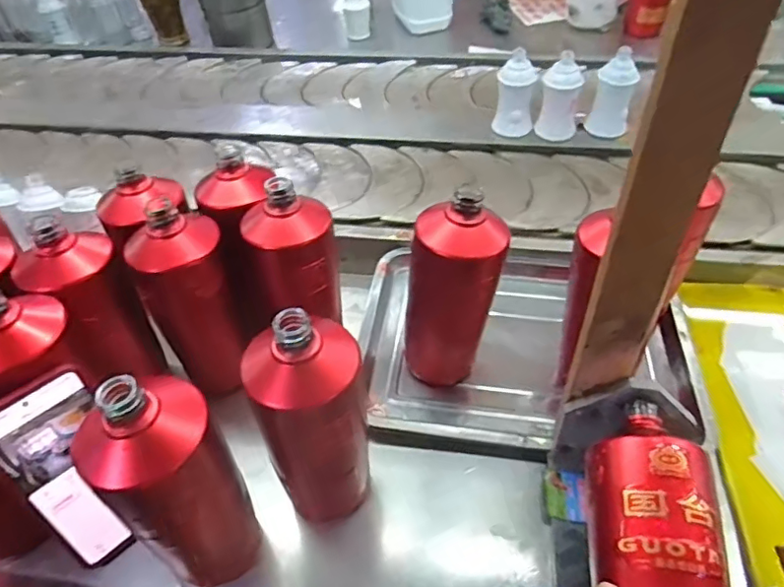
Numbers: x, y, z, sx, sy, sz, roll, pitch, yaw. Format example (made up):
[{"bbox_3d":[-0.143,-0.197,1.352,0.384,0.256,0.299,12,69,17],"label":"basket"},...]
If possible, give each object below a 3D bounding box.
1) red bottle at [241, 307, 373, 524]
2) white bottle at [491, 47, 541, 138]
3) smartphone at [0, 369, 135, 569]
[{"bbox_3d":[-0.057,0.102,0.431,0.081,0.213,0.068,-15,48,-10],"label":"red bottle"},{"bbox_3d":[0.184,-0.286,0.837,0.047,0.130,0.052,-28,52,-21],"label":"white bottle"},{"bbox_3d":[-0.242,0.142,0.435,0.070,0.164,0.007,-35,34,-30],"label":"smartphone"}]

